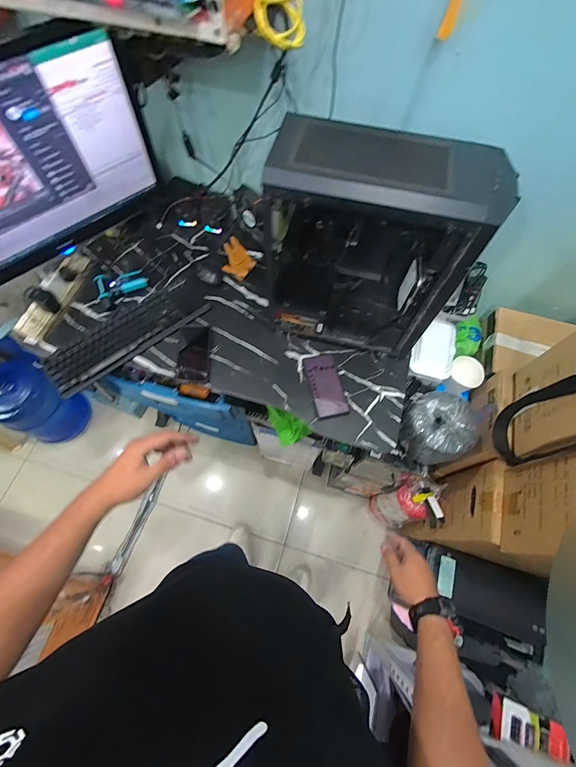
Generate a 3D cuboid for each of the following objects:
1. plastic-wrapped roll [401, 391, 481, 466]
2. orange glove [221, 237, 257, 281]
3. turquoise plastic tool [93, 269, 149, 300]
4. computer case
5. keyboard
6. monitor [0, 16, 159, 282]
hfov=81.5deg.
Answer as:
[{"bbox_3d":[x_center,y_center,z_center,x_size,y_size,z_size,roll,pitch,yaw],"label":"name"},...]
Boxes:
[{"bbox_3d":[0.373,0.112,0.841,0.157,0.131,0.153,0,66,-1],"label":"plastic-wrapped roll"},{"bbox_3d":[-0.141,-0.350,0.943,0.071,0.083,0.069,31,69,12],"label":"orange glove"},{"bbox_3d":[-0.465,-0.285,0.929,0.133,0.027,0.070,-25,69,-11],"label":"turquoise plastic tool"},{"bbox_3d":[0.158,-0.266,0.723,0.360,0.441,0.183,13,66,5],"label":"computer case"},{"bbox_3d":[-0.429,-0.138,0.872,0.405,0.023,0.141,-37,72,-16],"label":"keyboard"},{"bbox_3d":[-0.515,-0.379,0.623,0.546,0.326,0.057,-37,72,-16],"label":"monitor"}]

